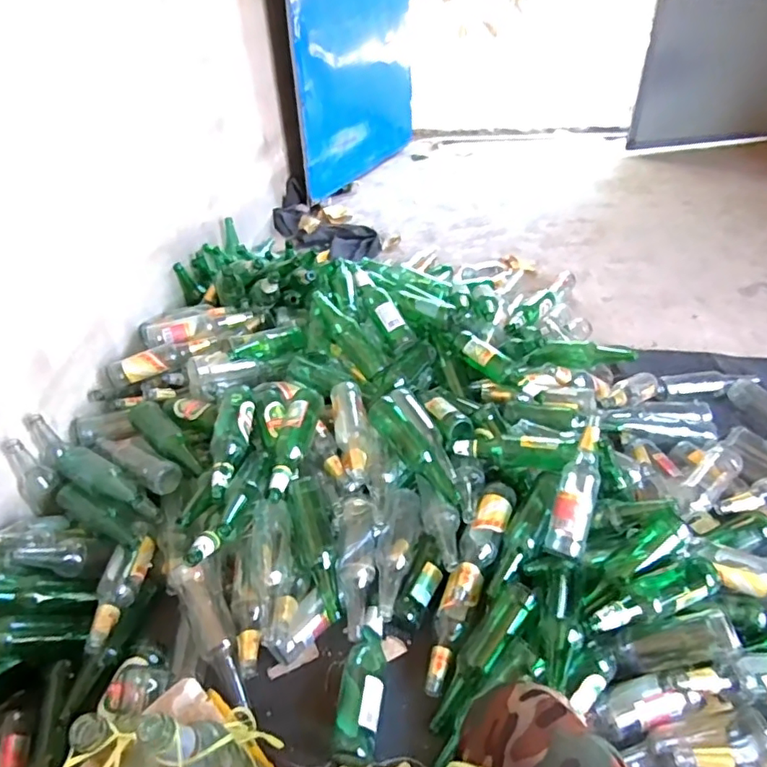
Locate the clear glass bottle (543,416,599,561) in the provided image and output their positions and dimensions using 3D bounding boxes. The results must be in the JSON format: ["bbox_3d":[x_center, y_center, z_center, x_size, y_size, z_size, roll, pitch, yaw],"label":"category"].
[{"bbox_3d":[0.360,0.187,1.043,0.070,0.059,0.264,15,74,17],"label":"clear glass bottle"}]

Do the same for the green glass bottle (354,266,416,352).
[{"bbox_3d":[-0.006,-0.200,1.414,0.060,0.065,0.261,-21,70,-28],"label":"green glass bottle"}]

